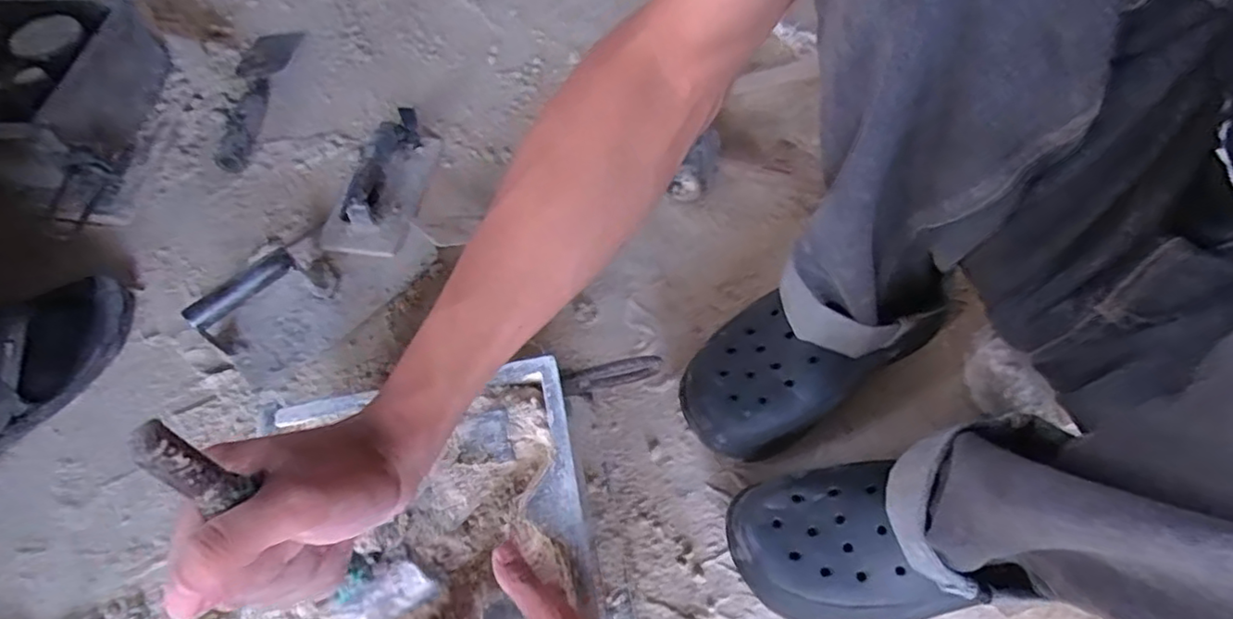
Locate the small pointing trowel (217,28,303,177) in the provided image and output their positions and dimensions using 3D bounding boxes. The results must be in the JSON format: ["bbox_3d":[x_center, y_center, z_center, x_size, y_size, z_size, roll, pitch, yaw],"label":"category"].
[{"bbox_3d":[-0.469,-0.286,0.799,0.064,0.031,0.266,-2,63,2],"label":"small pointing trowel"}]

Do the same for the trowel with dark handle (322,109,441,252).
[{"bbox_3d":[-0.262,-0.150,0.692,0.088,0.072,0.186,11,64,8],"label":"trowel with dark handle"}]

